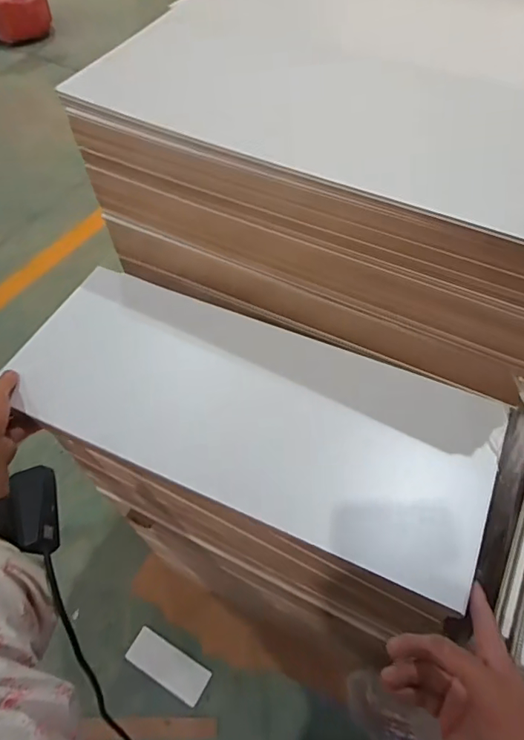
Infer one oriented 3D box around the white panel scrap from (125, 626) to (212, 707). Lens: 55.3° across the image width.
[{"bbox_3d":[-0.237,0.750,1.270,0.211,0.018,0.085,26,61,18],"label":"white panel scrap"}]

